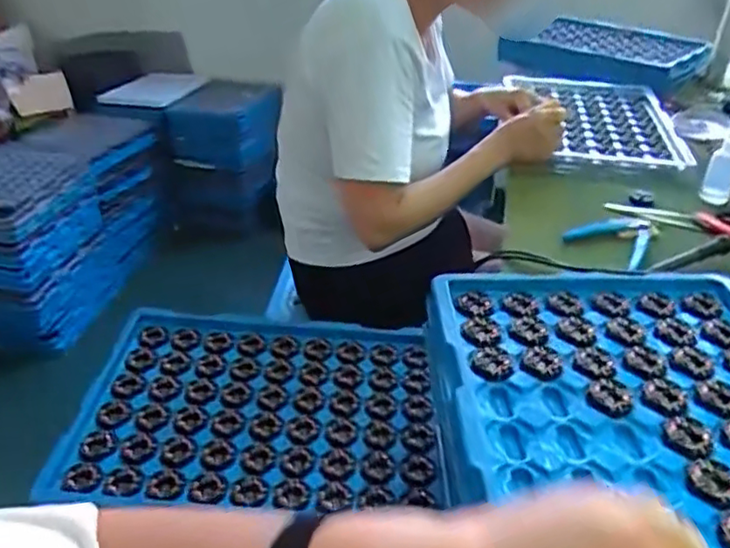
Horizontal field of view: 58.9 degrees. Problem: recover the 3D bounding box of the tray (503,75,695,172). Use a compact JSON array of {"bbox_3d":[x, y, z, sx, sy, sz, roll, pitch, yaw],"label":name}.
[{"bbox_3d":[0.385,-0.268,1.093,0.241,0.028,0.412,4,33,6],"label":"tray"}]

